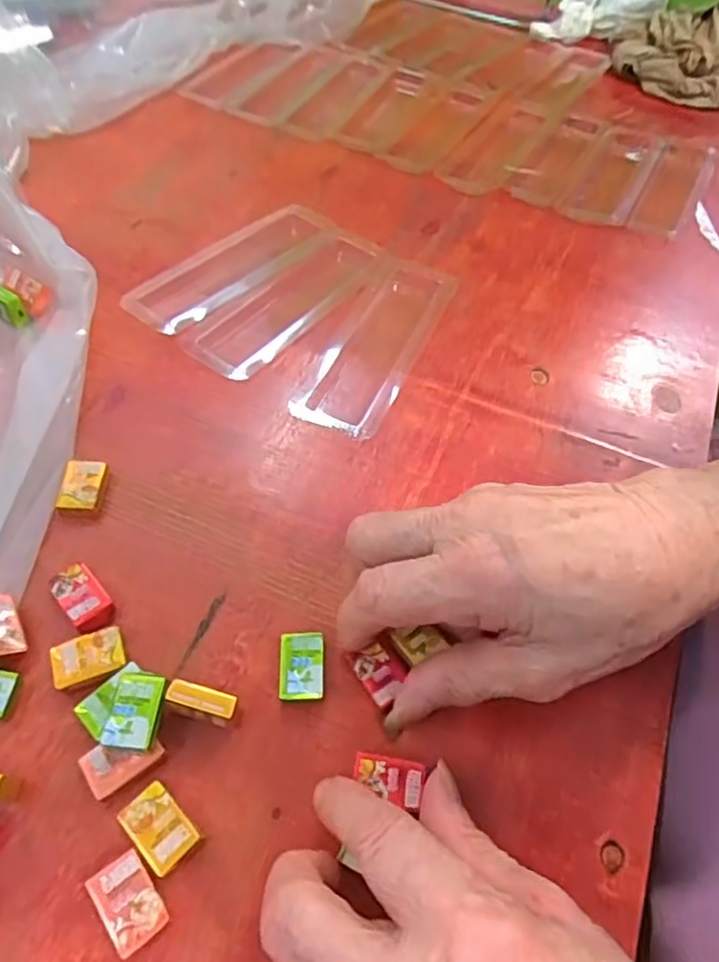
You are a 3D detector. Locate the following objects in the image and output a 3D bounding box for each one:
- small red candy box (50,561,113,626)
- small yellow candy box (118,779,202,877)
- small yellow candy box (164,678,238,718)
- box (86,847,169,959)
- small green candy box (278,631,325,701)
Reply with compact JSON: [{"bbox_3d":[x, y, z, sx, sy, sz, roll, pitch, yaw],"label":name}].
[{"bbox_3d":[-0.113,0.046,0.254,0.016,0.008,0.025,-36,66,-25],"label":"small red candy box"},{"bbox_3d":[-0.067,0.116,0.210,0.025,0.008,0.017,41,62,21],"label":"small yellow candy box"},{"bbox_3d":[-0.057,0.081,0.230,0.025,0.016,0.009,14,56,4],"label":"small yellow candy box"},{"bbox_3d":[-0.073,0.133,0.199,0.017,0.009,0.025,-32,64,-23],"label":"box"},{"bbox_3d":[-0.022,0.072,0.243,0.017,0.008,0.026,1,56,-4],"label":"small green candy box"}]

